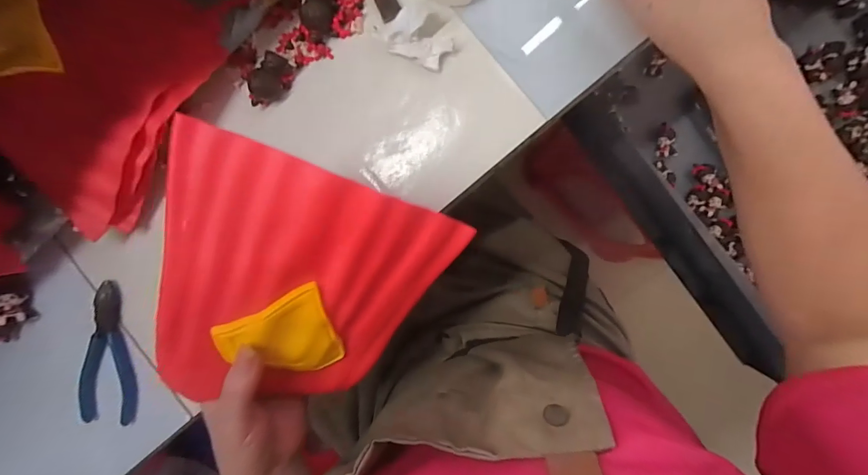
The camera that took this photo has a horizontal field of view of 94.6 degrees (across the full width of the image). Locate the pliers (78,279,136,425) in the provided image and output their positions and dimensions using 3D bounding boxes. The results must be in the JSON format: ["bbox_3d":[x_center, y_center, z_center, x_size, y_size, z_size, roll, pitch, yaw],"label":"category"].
[{"bbox_3d":[-0.290,0.104,0.362,0.050,0.017,0.126,4,94,8],"label":"pliers"}]

